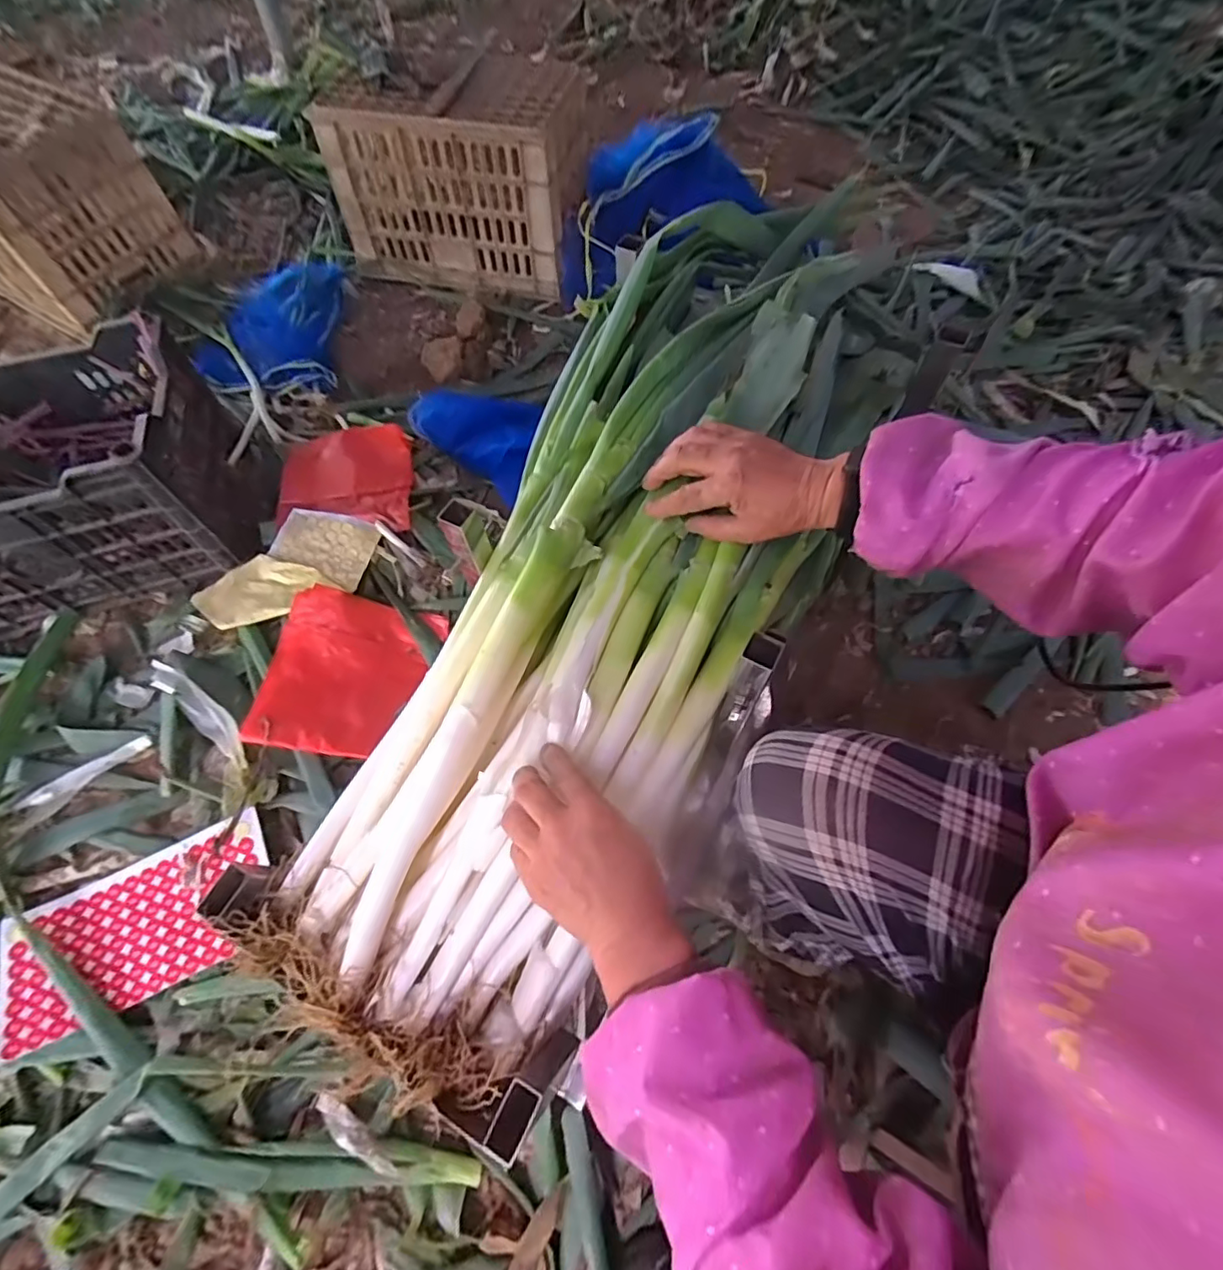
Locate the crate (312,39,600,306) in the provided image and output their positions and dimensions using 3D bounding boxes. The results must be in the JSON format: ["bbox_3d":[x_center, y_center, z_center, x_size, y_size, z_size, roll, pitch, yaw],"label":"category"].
[{"bbox_3d":[-0.310,-0.985,1.215,0.508,0.332,0.278,11,63,5],"label":"crate"}]

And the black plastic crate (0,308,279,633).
[{"bbox_3d":[-0.840,-0.244,0.871,0.488,0.227,0.347,-15,64,-8],"label":"black plastic crate"}]

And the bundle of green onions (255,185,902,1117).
[{"bbox_3d":[0.017,-0.053,0.500,0.276,0.121,0.780,26,80,12],"label":"bundle of green onions"}]

